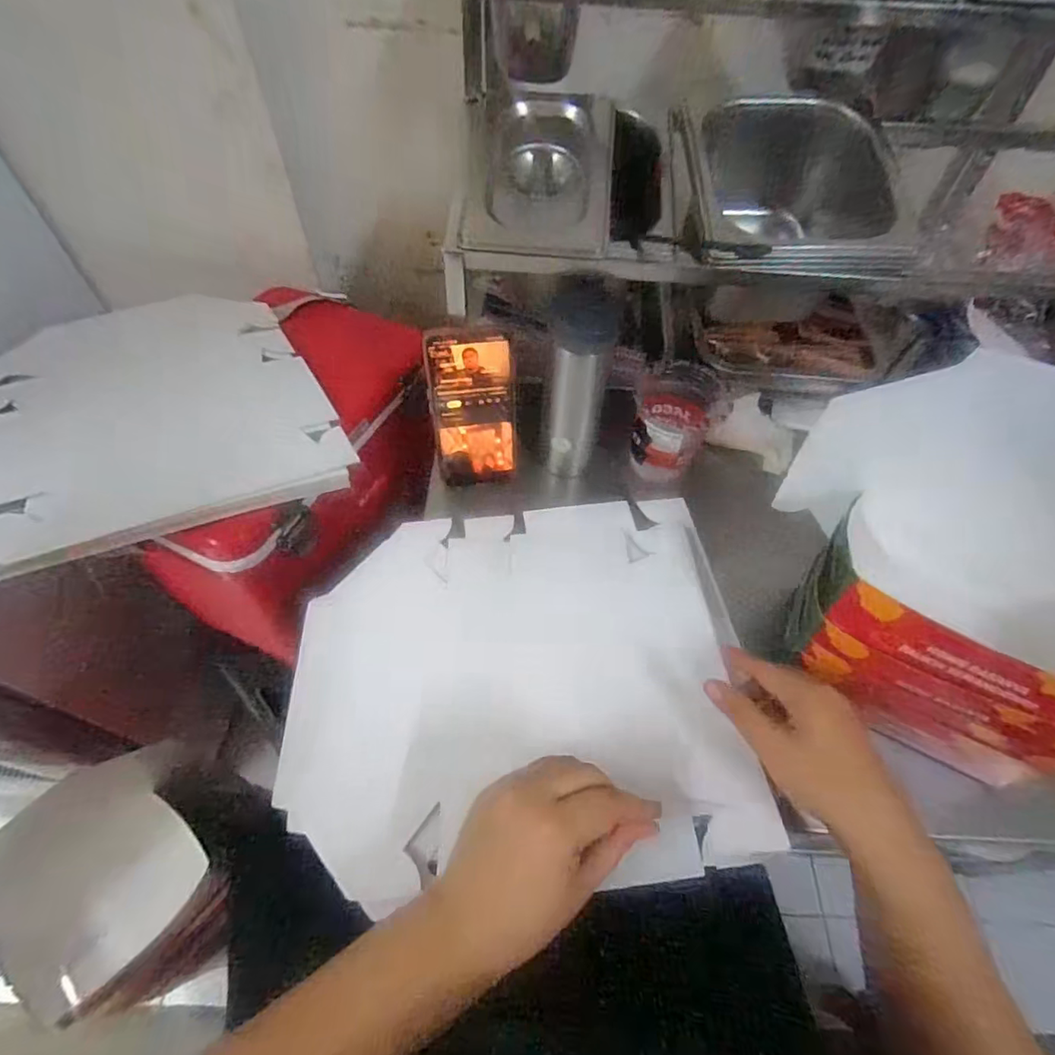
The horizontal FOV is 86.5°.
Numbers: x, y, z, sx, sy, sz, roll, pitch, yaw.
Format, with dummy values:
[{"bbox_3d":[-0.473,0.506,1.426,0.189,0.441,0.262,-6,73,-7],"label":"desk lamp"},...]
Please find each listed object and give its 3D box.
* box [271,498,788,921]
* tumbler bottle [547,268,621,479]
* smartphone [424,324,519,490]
[{"bbox_3d":[-0.007,0.105,0.455,0.358,0.044,0.311,-4,55,-3],"label":"box"},{"bbox_3d":[0.047,-0.136,0.532,0.053,0.194,0.060,7,57,3],"label":"tumbler bottle"},{"bbox_3d":[-0.049,-0.105,0.526,0.076,0.163,0.009,-7,43,-8],"label":"smartphone"}]

